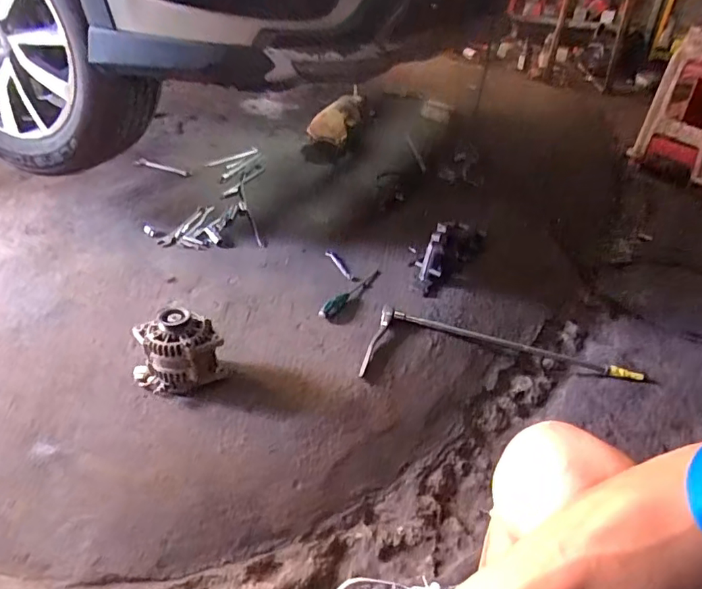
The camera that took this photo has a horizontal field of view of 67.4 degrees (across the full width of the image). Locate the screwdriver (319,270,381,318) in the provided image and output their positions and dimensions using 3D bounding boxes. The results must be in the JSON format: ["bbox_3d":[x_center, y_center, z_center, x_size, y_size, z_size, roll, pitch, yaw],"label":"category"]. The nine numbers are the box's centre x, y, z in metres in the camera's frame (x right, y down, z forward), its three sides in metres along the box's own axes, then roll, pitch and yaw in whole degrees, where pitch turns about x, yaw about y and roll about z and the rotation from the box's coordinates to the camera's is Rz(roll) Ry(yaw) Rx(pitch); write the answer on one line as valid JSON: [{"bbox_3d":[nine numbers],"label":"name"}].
[{"bbox_3d":[0.003,-0.003,1.316,0.025,0.042,0.233,26,43,28],"label":"screwdriver"}]

